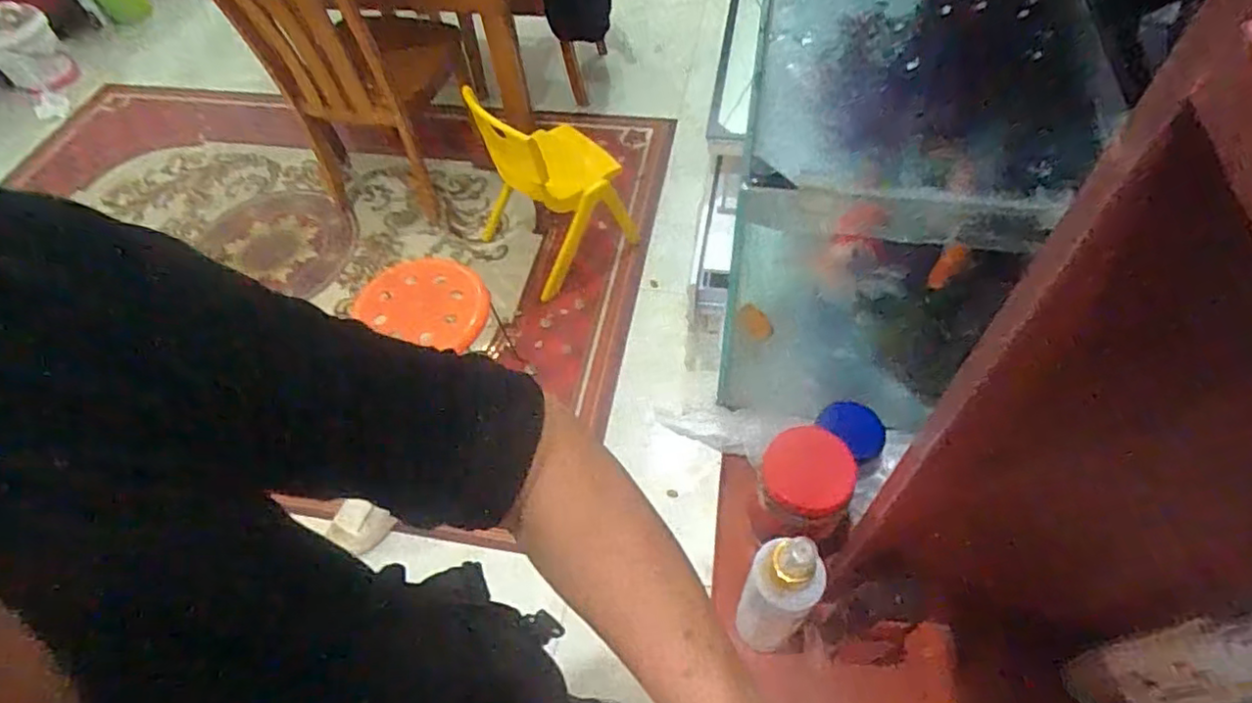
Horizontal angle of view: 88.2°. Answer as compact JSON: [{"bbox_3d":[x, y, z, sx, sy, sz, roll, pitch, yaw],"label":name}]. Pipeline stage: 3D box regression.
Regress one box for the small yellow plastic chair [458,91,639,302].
[{"bbox_3d":[-0.210,-0.454,1.701,0.329,0.464,0.327,-38,61,-19],"label":"small yellow plastic chair"}]

